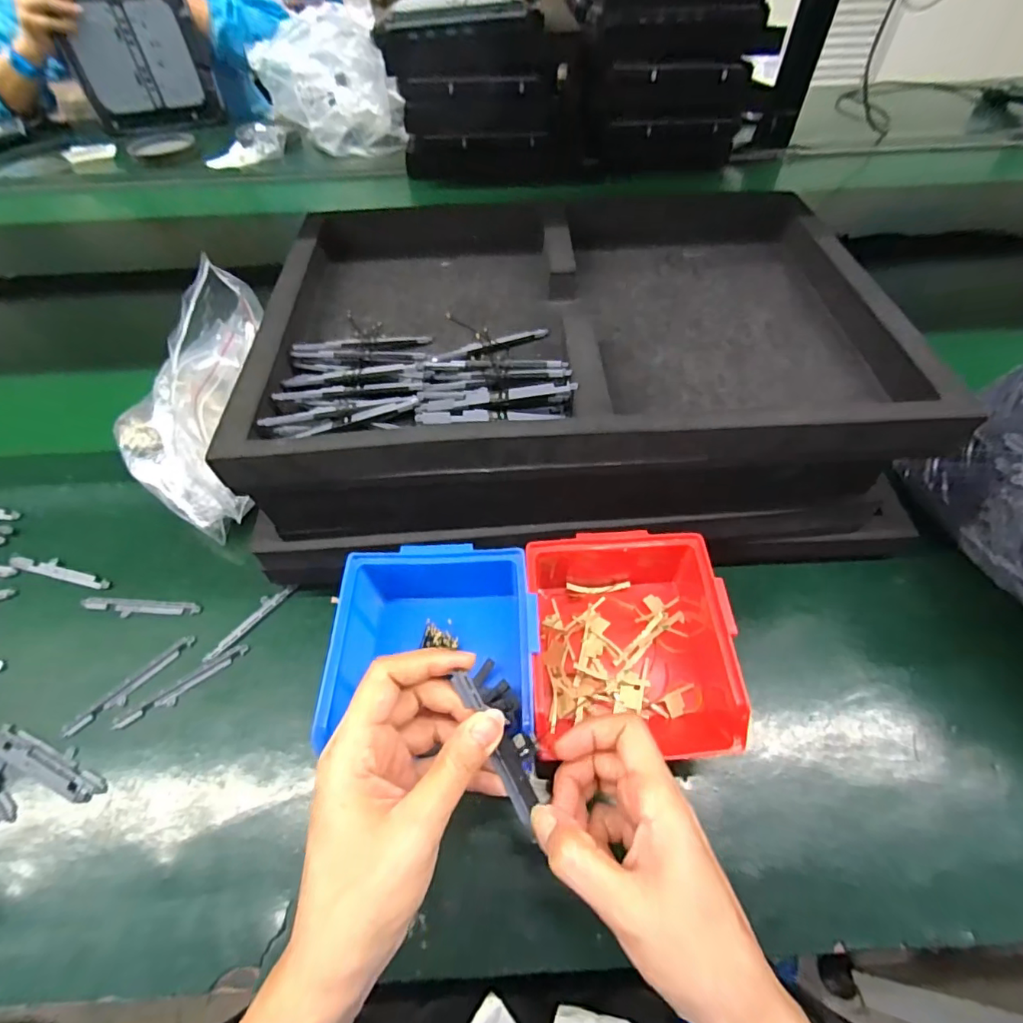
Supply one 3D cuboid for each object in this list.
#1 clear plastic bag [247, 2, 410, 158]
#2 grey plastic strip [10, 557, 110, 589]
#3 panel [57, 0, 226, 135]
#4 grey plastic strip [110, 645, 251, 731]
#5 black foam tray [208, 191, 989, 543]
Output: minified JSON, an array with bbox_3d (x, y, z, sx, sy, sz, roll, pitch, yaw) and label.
[{"bbox_3d":[-0.299,-0.706,0.848,0.224,0.171,0.130,-15,55,-10],"label":"clear plastic bag"},{"bbox_3d":[-0.365,0.048,0.409,0.093,0.004,0.014,12,57,9],"label":"grey plastic strip"},{"bbox_3d":[-0.702,-0.855,0.951,0.238,0.207,0.034,-18,48,-13],"label":"panel"},{"bbox_3d":[-0.233,0.125,0.360,0.091,0.004,0.012,-34,62,-20],"label":"grey plastic strip"},{"bbox_3d":[0.043,-0.137,0.390,0.433,0.079,0.345,-3,54,-1],"label":"black foam tray"}]

